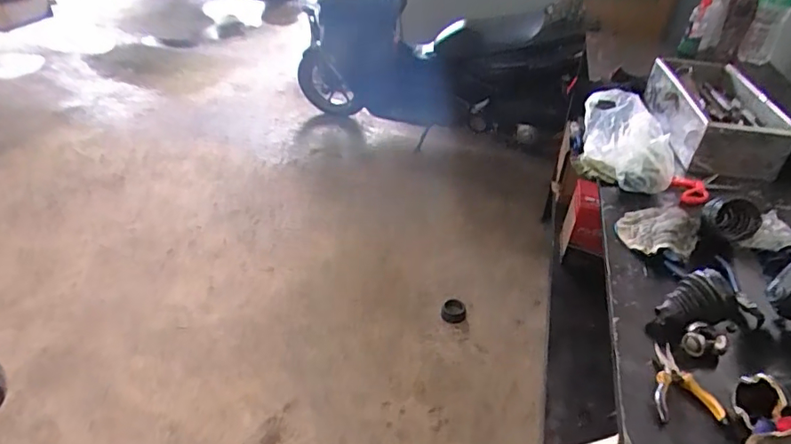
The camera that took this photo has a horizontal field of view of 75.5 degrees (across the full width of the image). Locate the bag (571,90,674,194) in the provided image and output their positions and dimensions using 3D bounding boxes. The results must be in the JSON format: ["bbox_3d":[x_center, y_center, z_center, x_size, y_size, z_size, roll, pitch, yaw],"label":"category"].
[{"bbox_3d":[0.559,-0.216,1.246,0.198,0.111,0.362,13,37,13],"label":"bag"}]

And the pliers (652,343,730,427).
[{"bbox_3d":[0.346,0.203,0.648,0.078,0.015,0.114,-4,36,-10],"label":"pliers"}]

